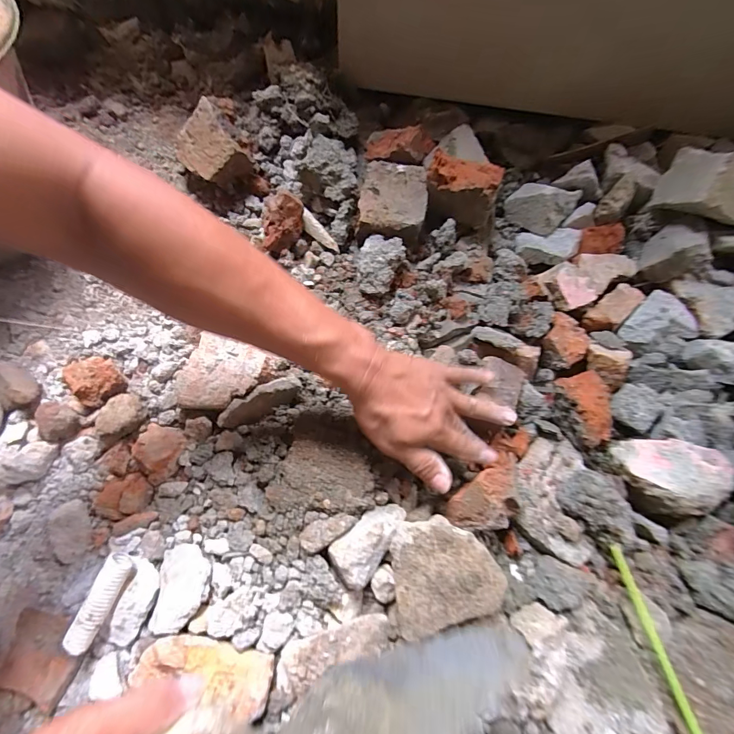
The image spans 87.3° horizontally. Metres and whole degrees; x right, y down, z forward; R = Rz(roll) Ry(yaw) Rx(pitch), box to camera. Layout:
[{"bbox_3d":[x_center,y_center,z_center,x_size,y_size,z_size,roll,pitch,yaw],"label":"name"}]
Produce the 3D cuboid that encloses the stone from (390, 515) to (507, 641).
[{"bbox_3d":[0.063,0.172,0.321,0.083,0.036,0.083,-9,69,-3],"label":"stone"}]

